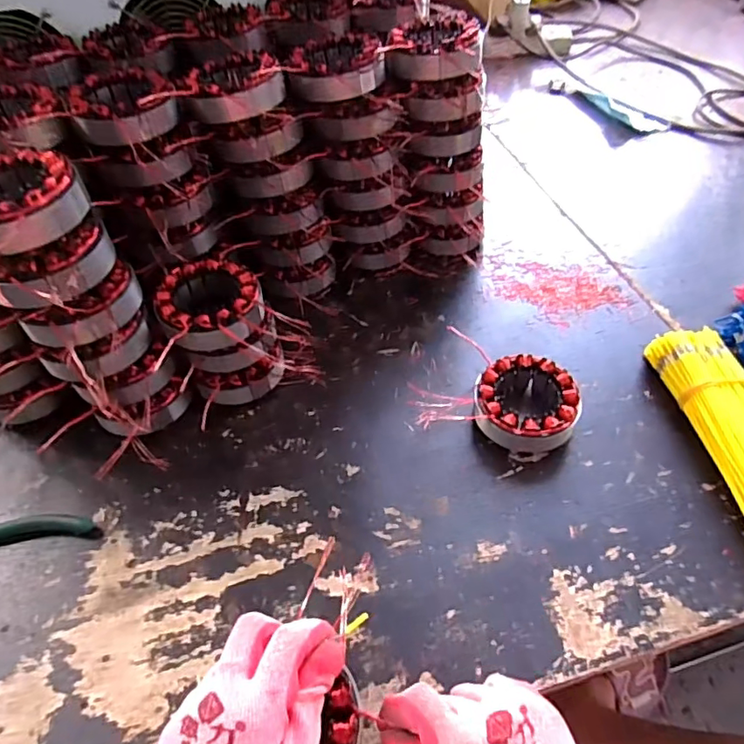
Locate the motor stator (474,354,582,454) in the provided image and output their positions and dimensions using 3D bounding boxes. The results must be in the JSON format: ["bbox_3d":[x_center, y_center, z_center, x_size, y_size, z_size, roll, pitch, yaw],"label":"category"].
[{"bbox_3d":[0.134,0.028,0.476,0.086,0.040,0.083,-1,51,1],"label":"motor stator"}]

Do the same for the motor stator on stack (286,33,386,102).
[{"bbox_3d":[-0.031,-0.284,0.498,0.084,0.031,0.082,4,51,5],"label":"motor stator on stack"}]

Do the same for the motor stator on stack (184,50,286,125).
[{"bbox_3d":[-0.118,-0.253,0.473,0.080,0.033,0.084,-8,51,-5],"label":"motor stator on stack"}]

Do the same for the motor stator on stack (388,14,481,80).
[{"bbox_3d":[0.060,-0.307,0.509,0.086,0.032,0.078,6,51,6],"label":"motor stator on stack"}]

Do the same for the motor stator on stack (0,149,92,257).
[{"bbox_3d":[-0.238,-0.111,0.358,0.091,0.033,0.083,-1,51,1],"label":"motor stator on stack"}]

